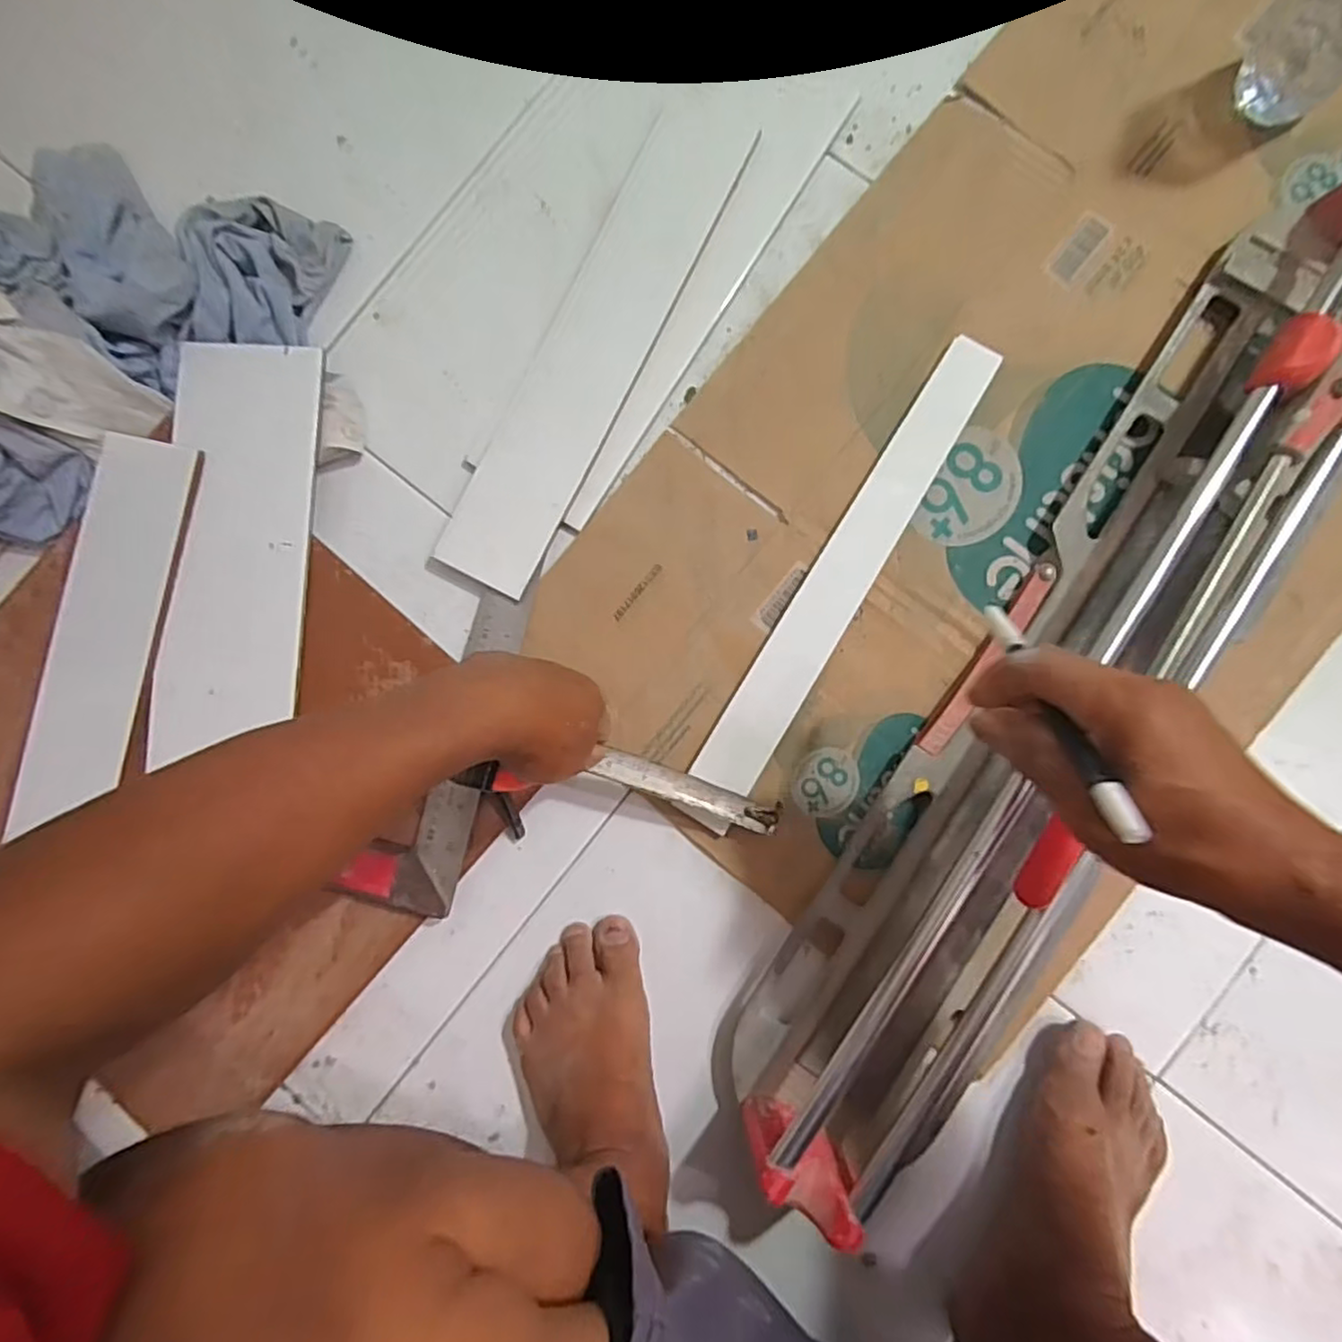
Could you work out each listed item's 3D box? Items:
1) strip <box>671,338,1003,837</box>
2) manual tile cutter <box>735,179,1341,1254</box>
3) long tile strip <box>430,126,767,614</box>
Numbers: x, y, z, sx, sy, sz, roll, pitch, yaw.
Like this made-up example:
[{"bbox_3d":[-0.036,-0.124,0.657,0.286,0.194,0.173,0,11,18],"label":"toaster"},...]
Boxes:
[{"bbox_3d":[0.122,-0.062,0.489,0.046,0.013,0.388,31,88,4],"label":"strip"},{"bbox_3d":[0.280,0.002,0.433,0.150,0.096,0.741,33,88,4],"label":"manual tile cutter"},{"bbox_3d":[-0.058,-0.242,0.513,0.078,0.012,0.387,27,87,4],"label":"long tile strip"}]

